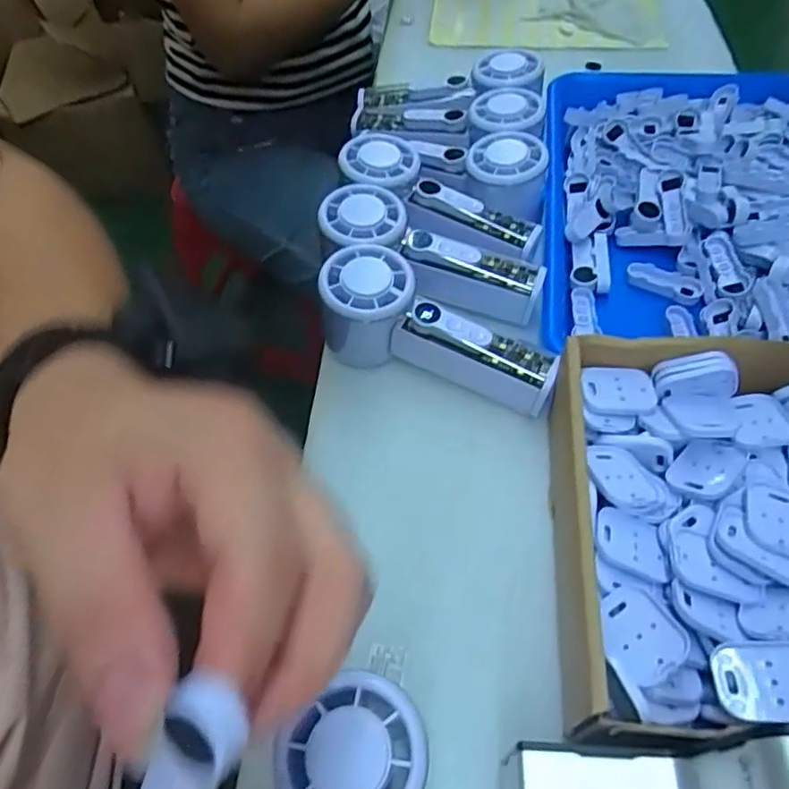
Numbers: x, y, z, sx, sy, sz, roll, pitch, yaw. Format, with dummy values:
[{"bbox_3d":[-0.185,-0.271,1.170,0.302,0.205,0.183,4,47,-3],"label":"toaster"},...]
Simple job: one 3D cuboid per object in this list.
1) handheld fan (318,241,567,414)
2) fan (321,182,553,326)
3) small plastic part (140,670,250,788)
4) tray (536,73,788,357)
[{"bbox_3d":[0.024,-0.040,0.377,0.153,0.061,0.057,19,58,17],"label":"handheld fan"},{"bbox_3d":[0.022,-0.092,0.406,0.156,0.042,0.055,27,59,-1],"label":"fan"},{"bbox_3d":[-0.047,0.086,0.140,0.017,0.055,0.010,34,21,25],"label":"small plastic part"},{"bbox_3d":[0.245,-0.150,0.458,0.258,0.050,0.315,4,55,7],"label":"tray"}]

